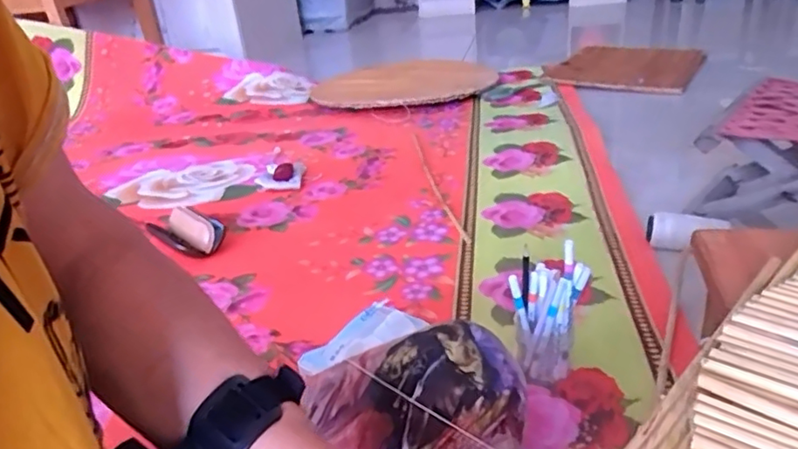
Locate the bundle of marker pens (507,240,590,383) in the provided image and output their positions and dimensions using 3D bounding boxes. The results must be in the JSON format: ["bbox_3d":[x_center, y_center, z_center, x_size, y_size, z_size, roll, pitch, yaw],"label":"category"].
[{"bbox_3d":[0.165,0.096,0.652,0.069,0.149,0.055,-29,34,-36],"label":"bundle of marker pens"}]

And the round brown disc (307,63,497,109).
[{"bbox_3d":[-0.009,-0.429,1.844,0.546,0.041,0.540,8,31,28],"label":"round brown disc"}]

